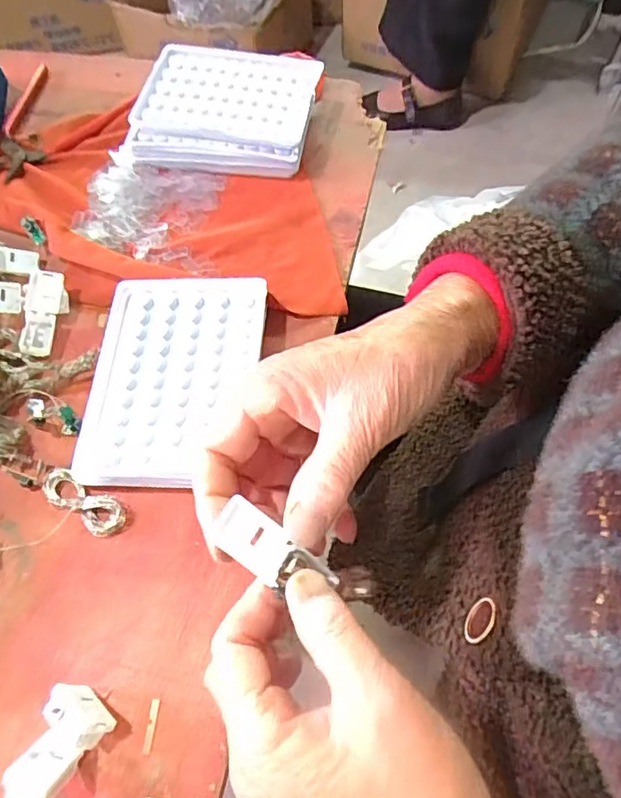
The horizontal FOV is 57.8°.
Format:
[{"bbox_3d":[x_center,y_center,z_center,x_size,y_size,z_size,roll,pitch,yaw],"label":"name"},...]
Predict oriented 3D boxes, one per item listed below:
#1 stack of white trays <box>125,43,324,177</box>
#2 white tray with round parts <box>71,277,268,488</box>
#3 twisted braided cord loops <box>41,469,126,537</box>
[{"bbox_3d":[-0.066,-0.223,0.436,0.133,0.038,0.100,5,63,5],"label":"stack of white trays"},{"bbox_3d":[-0.078,-0.012,0.332,0.093,0.023,0.133,3,62,4],"label":"white tray with round parts"},{"bbox_3d":[-0.124,0.055,0.304,0.054,0.011,0.020,27,66,15],"label":"twisted braided cord loops"}]

